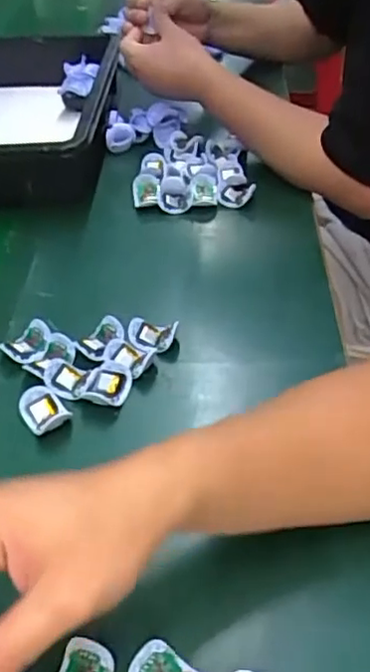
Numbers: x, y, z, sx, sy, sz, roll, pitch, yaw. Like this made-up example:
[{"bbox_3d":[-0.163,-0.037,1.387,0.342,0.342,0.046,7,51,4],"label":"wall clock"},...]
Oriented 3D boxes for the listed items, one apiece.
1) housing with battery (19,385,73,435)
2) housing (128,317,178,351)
[{"bbox_3d":[-0.111,0.057,0.493,0.032,0.013,0.040,-34,50,-26],"label":"housing with battery"},{"bbox_3d":[-0.028,-0.003,0.547,0.038,0.014,0.032,10,46,16],"label":"housing"}]

